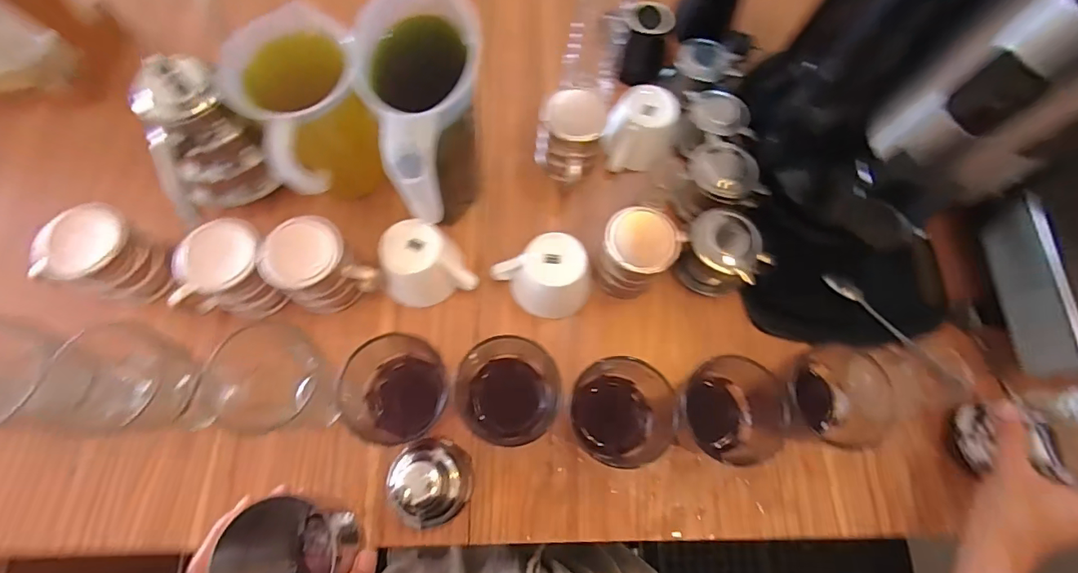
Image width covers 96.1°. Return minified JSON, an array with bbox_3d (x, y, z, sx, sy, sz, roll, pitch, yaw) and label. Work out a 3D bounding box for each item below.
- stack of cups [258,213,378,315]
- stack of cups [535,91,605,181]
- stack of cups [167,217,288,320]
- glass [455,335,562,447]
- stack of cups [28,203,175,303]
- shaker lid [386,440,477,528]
[{"bbox_3d":[-0.226,-0.015,0.504,0.093,0.091,0.080,43,75,11],"label":"stack of cups"},{"bbox_3d":[0.034,-0.160,0.554,0.073,0.106,0.074,4,72,-1],"label":"stack of cups"},{"bbox_3d":[-0.320,-0.016,0.499,0.096,0.089,0.076,-9,73,-6],"label":"stack of cups"},{"bbox_3d":[-0.029,0.104,0.472,0.092,0.088,0.092,4,72,-1],"label":"glass"},{"bbox_3d":[-0.444,-0.028,0.503,0.091,0.091,0.079,18,72,3],"label":"stack of cups"},{"bbox_3d":[-0.105,0.187,0.455,0.075,0.063,0.080,1,72,-2],"label":"shaker lid"}]

